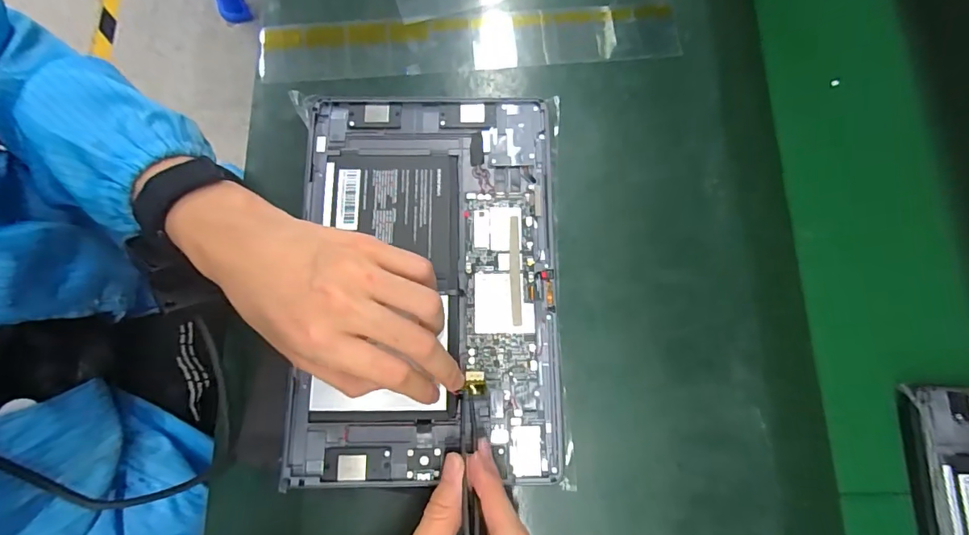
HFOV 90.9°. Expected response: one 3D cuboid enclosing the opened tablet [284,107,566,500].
[{"bbox_3d":[-0.036,0.006,0.313,0.165,0.006,0.252,0,77,0],"label":"opened tablet"}]

